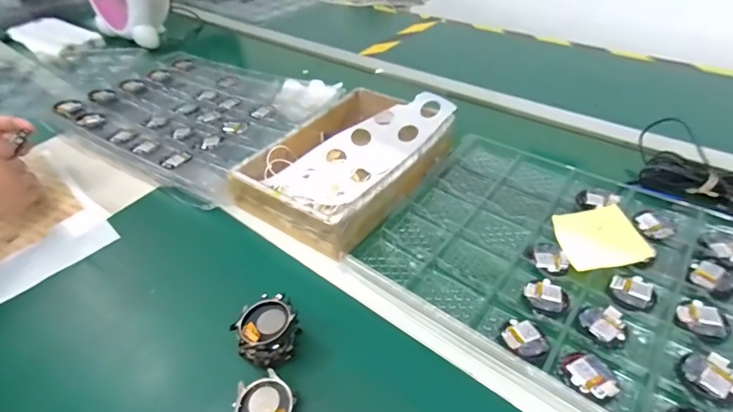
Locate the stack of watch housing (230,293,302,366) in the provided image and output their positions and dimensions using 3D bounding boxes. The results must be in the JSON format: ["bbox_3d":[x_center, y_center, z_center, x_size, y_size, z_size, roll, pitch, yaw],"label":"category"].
[{"bbox_3d":[-0.087,0.115,0.364,0.054,0.049,0.044,-28,45,-24],"label":"stack of watch housing"}]

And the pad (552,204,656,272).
[{"bbox_3d":[0.251,0.033,0.436,0.077,0.004,0.072,-14,50,9],"label":"pad"}]

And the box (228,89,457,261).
[{"bbox_3d":[-0.021,-0.067,0.549,0.188,0.059,0.282,23,48,29],"label":"box"}]

